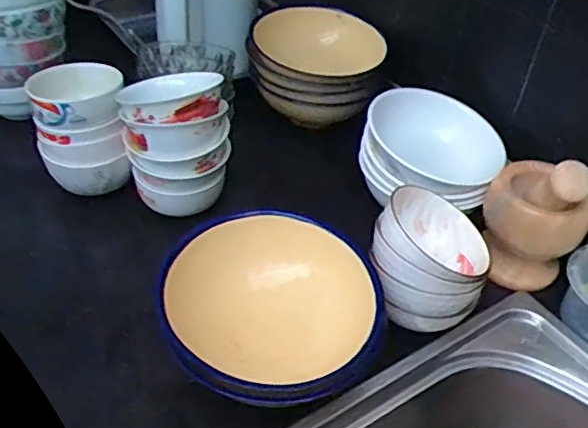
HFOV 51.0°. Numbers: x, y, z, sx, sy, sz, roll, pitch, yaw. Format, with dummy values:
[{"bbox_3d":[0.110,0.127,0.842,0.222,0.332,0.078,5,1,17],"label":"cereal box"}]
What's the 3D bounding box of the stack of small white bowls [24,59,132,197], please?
[{"bbox_3d":[-0.242,-0.101,0.713,0.096,0.119,0.105,-4,42,-9],"label":"stack of small white bowls"}]

